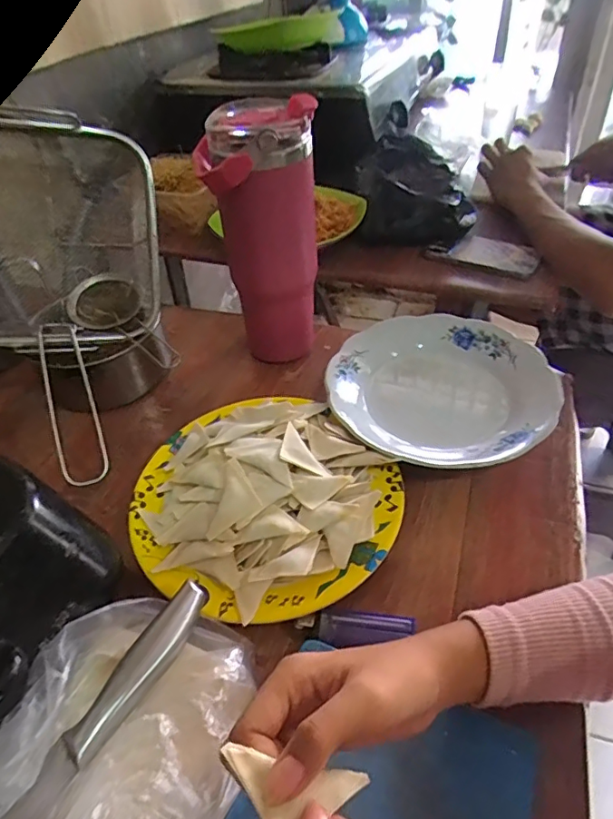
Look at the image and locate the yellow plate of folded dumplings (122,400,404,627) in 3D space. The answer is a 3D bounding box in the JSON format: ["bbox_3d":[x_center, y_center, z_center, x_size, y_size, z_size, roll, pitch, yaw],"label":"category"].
[{"bbox_3d":[-0.040,0.061,0.419,0.196,0.034,0.210,-2,44,2],"label":"yellow plate of folded dumplings"}]

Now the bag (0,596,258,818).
[{"bbox_3d":[-0.100,0.183,0.278,0.128,0.048,0.174,18,48,21],"label":"bag"}]

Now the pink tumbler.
[{"bbox_3d":[-0.039,-0.157,0.507,0.099,0.231,0.090,-7,44,-3],"label":"pink tumbler"}]

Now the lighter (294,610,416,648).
[{"bbox_3d":[0.033,0.148,0.352,0.077,0.008,0.020,1,45,5],"label":"lighter"}]

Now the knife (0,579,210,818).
[{"bbox_3d":[-0.128,0.188,0.285,0.022,0.016,0.219,22,50,24],"label":"knife"}]

